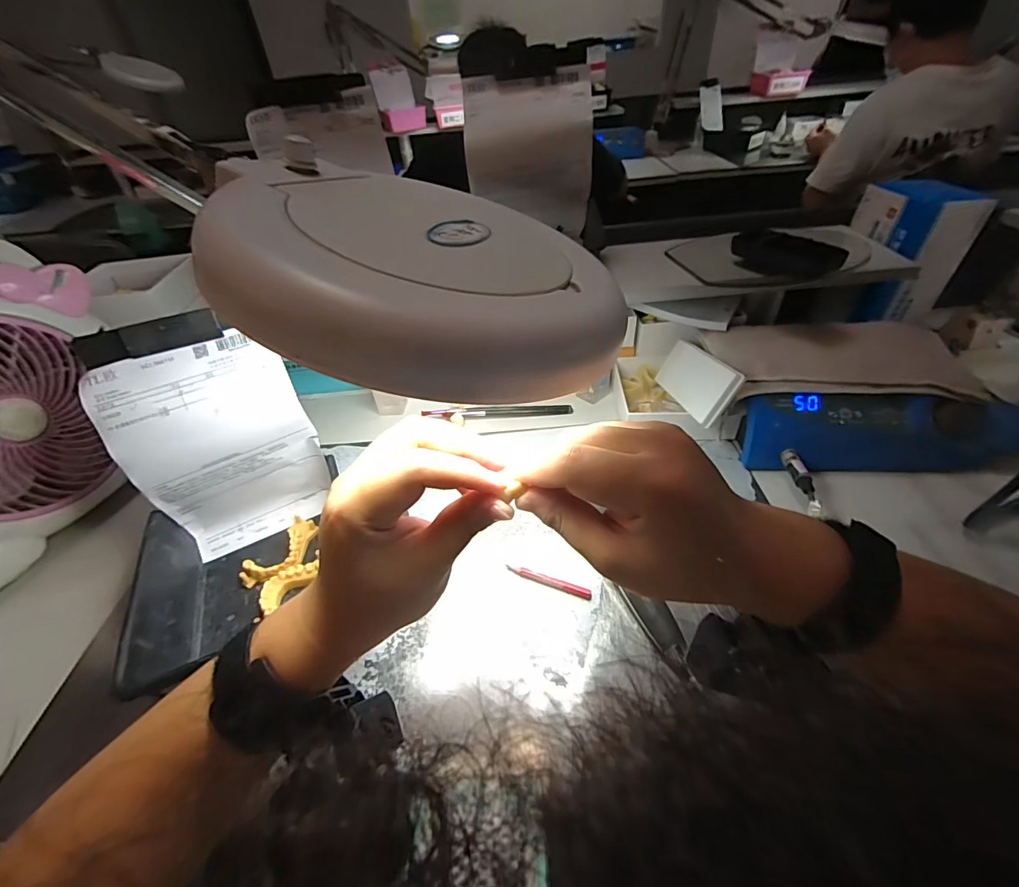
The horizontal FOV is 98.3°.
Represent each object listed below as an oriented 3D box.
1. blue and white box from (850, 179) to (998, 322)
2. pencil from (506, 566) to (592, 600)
[{"bbox_3d":[0.509,-0.252,0.574,0.088,0.148,0.101,-2,42,5],"label":"blue and white box"},{"bbox_3d":[0.034,0.121,0.386,0.075,0.006,0.008,12,45,19],"label":"pencil"}]

